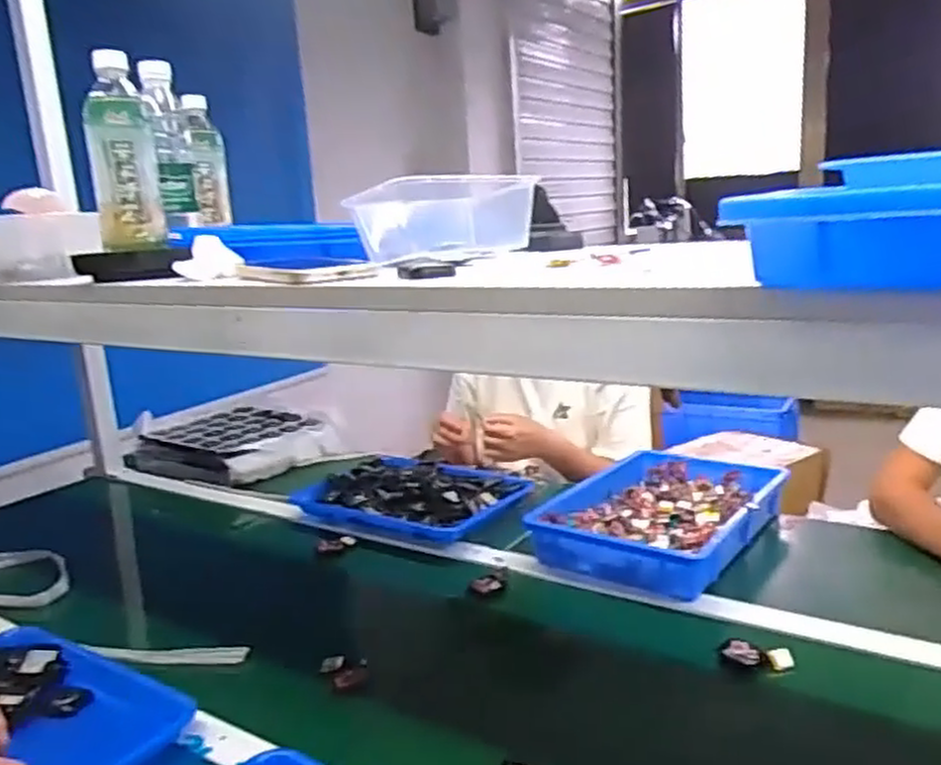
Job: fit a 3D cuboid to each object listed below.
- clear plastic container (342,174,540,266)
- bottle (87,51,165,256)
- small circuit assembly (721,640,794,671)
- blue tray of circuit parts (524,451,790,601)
[{"bbox_3d":[-0.023,-0.151,0.701,0.088,0.066,0.164,8,18,44],"label":"clear plastic container"},{"bbox_3d":[-0.359,-0.234,0.795,0.063,0.185,0.068,-9,14,-21],"label":"bottle"},{"bbox_3d":[0.293,0.279,0.787,0.068,0.014,0.025,3,15,28],"label":"small circuit assembly"},{"bbox_3d":[0.259,0.174,1.060,0.259,0.050,0.356,6,16,37],"label":"blue tray of circuit parts"}]

